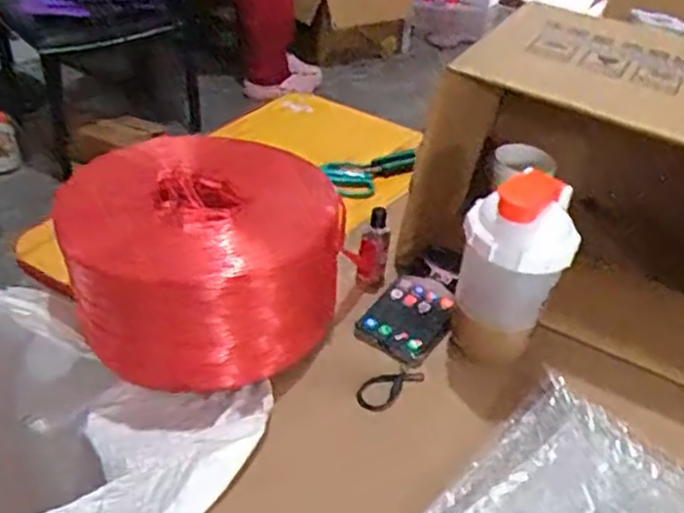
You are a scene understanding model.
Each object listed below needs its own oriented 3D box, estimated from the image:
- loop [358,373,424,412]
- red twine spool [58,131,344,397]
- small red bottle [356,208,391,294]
[{"bbox_3d":[0.044,0.125,0.655,0.067,0.004,0.033,-32,64,-26],"label":"loop"},{"bbox_3d":[-0.137,-0.011,0.682,0.248,0.135,0.274,-9,40,-18],"label":"red twine spool"},{"bbox_3d":[0.035,-0.004,0.758,0.034,0.100,0.033,7,37,2],"label":"small red bottle"}]

